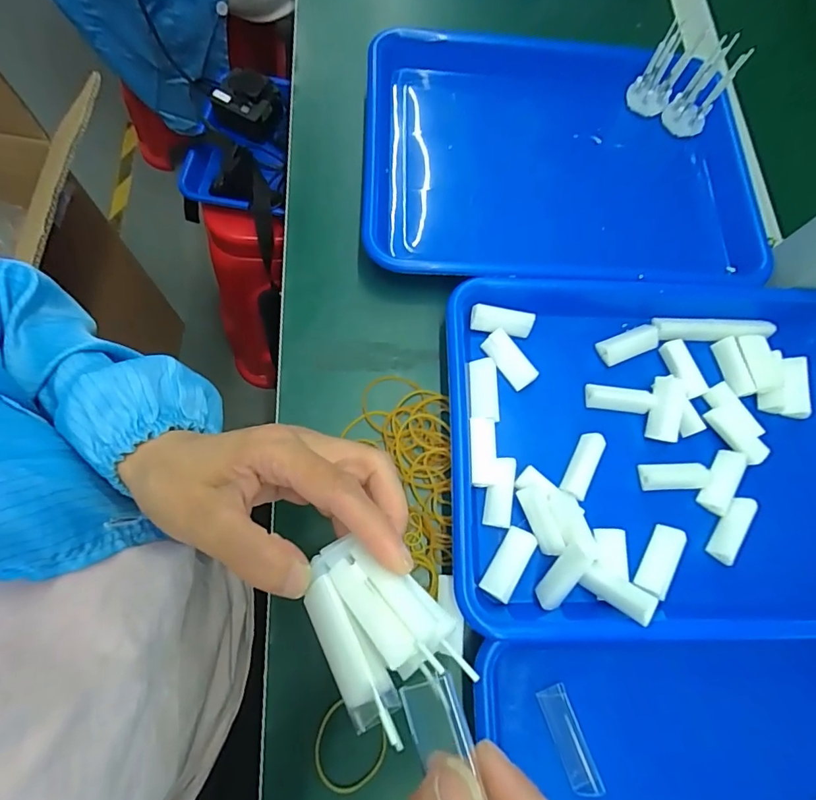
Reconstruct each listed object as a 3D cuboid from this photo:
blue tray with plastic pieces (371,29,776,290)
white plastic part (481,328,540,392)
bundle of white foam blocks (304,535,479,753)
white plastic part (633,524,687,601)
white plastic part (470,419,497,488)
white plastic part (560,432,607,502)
[{"bbox_3d":[0.133,-0.206,0.422,0.338,0.052,0.249,0,73,-2],"label":"blue tray with plastic pieces"},{"bbox_3d":[0.075,-0.030,0.357,0.018,0.017,0.046,-36,77,-12],"label":"white plastic part"},{"bbox_3d":[-0.014,0.089,0.186,0.048,0.016,0.069,-41,79,-13],"label":"bundle of white foam blocks"},{"bbox_3d":[0.170,0.108,0.321,0.022,0.008,0.046,32,74,7],"label":"white plastic part"},{"bbox_3d":[0.052,0.037,0.334,0.019,0.014,0.047,0,73,-2],"label":"white plastic part"},{"bbox_3d":[0.123,0.046,0.335,0.018,0.016,0.045,28,74,6],"label":"white plastic part"}]

